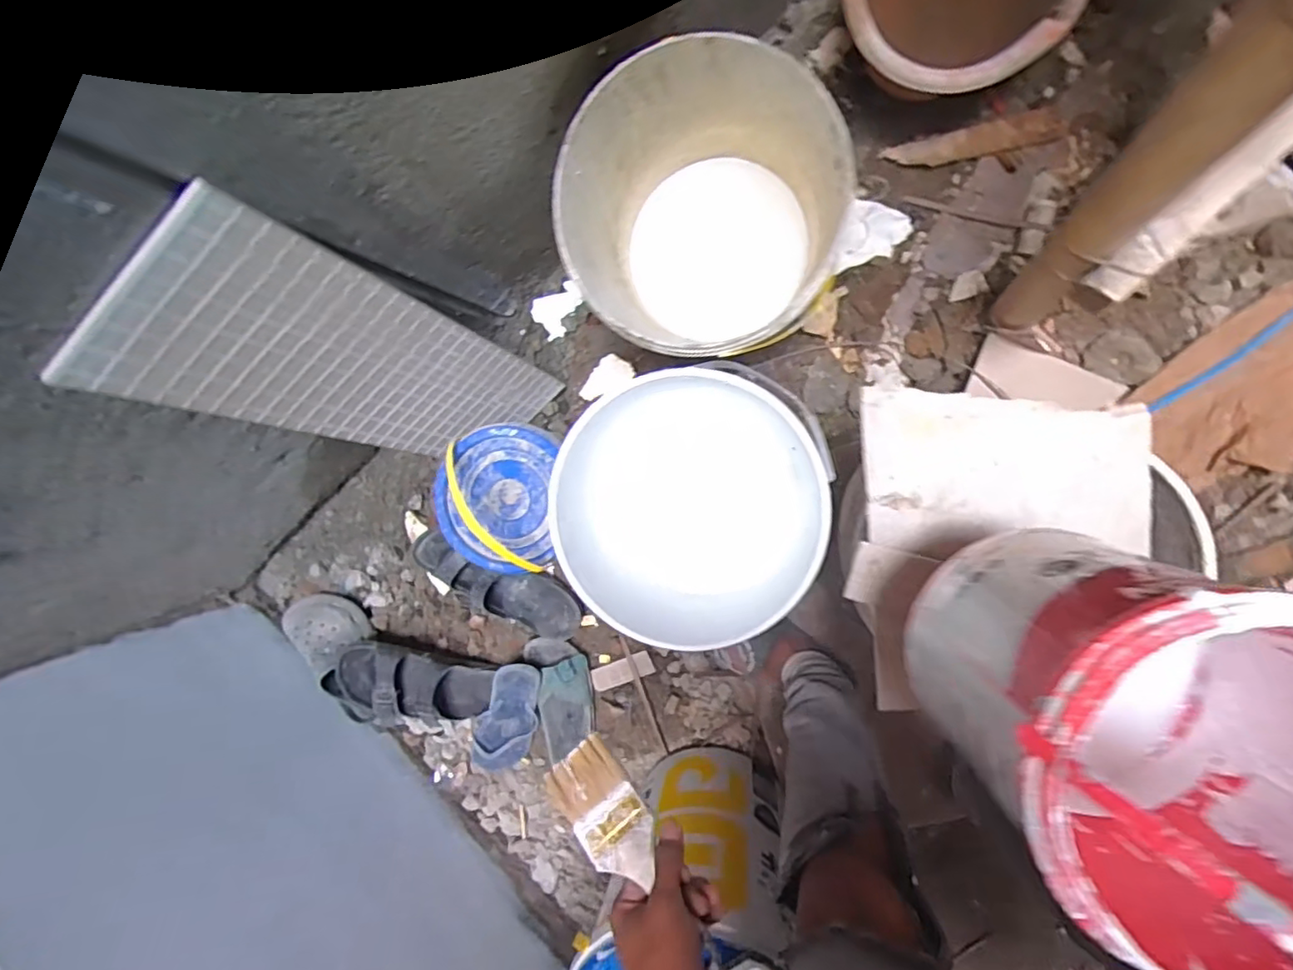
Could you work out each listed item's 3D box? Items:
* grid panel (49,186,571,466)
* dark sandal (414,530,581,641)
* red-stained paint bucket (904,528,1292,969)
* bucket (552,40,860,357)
[{"bbox_3d":[-0.284,-0.116,0.692,0.184,0.564,0.019,-43,76,10],"label":"grid panel"},{"bbox_3d":[-0.250,0.173,1.009,0.289,0.070,0.099,21,98,6],"label":"dark sandal"},{"bbox_3d":[0.267,0.142,0.295,0.185,0.293,0.163,26,98,5],"label":"red-stained paint bucket"},{"bbox_3d":[0.078,-0.308,0.786,0.296,0.359,0.297,1,95,8],"label":"bucket"}]

